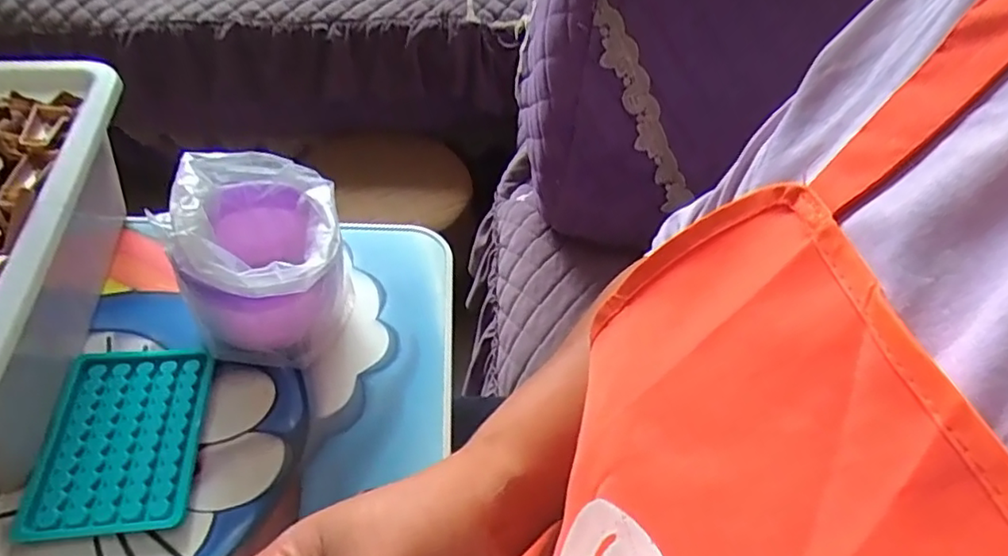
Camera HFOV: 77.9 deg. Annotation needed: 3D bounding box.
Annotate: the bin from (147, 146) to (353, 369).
[{"bbox_3d":[-0.169,-0.014,0.444,0.105,0.128,0.115,-13,51,-15],"label":"bin"}]

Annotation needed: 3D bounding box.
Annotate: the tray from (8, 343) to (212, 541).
[{"bbox_3d":[-0.254,0.105,0.415,0.095,0.016,0.129,-4,49,-8],"label":"tray"}]

